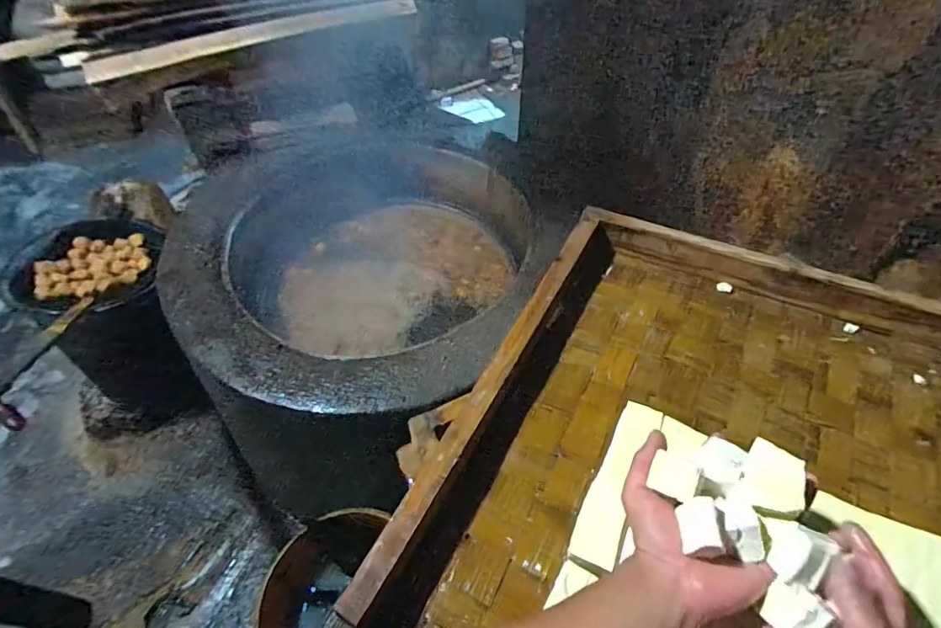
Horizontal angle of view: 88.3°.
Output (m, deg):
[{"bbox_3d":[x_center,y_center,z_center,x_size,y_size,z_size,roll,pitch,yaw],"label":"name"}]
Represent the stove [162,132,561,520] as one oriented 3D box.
[{"bbox_3d":[-0.323,-0.028,1.440,0.894,0.595,0.988,12,51,11],"label":"stove"}]

